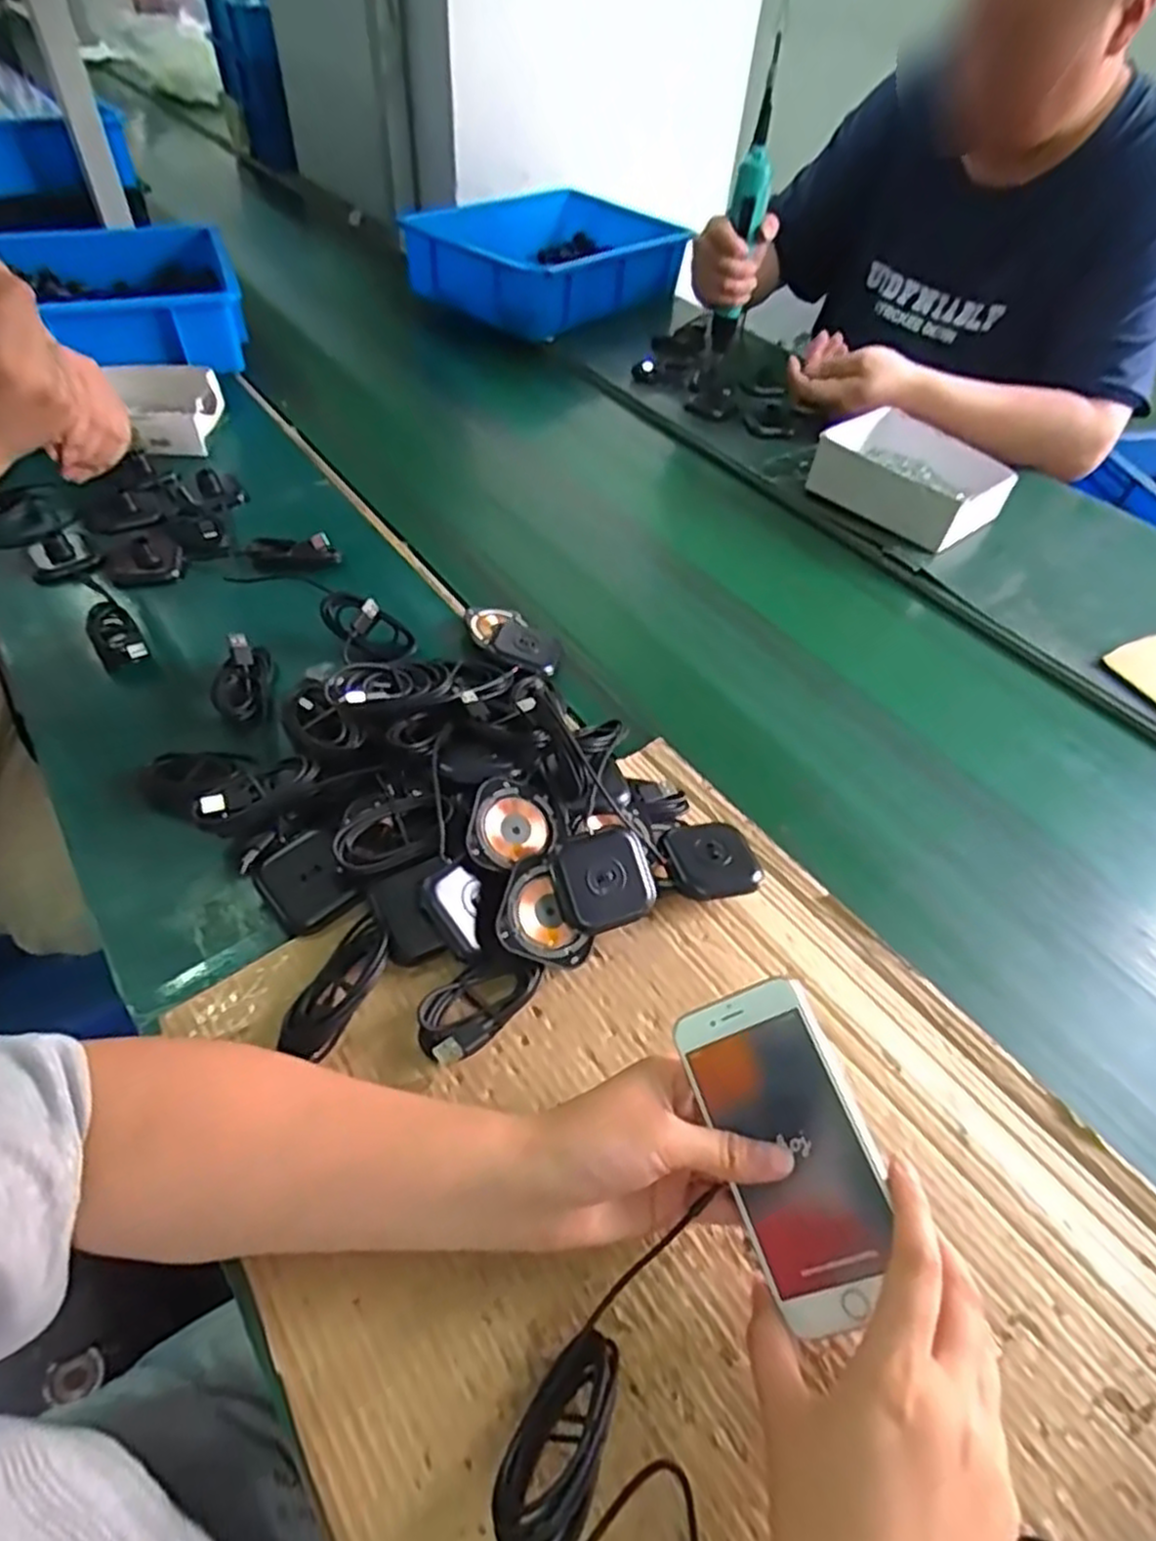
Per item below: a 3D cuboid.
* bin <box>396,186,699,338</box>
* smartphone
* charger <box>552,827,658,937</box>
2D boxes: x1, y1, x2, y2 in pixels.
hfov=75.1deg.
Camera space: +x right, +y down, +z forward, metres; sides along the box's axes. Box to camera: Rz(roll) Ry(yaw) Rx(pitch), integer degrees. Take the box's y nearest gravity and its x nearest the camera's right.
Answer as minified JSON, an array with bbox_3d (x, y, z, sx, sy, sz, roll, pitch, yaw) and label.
[{"bbox_3d":[-0.035,-0.789,1.153,0.266,0.103,0.409,34,56,21],"label":"bin"},{"bbox_3d":[0.095,0.166,0.332,0.066,0.005,0.133,-29,64,17],"label":"smartphone"},{"bbox_3d":[0.017,0.066,0.451,0.059,0.012,0.056,-16,80,-26],"label":"charger"}]

